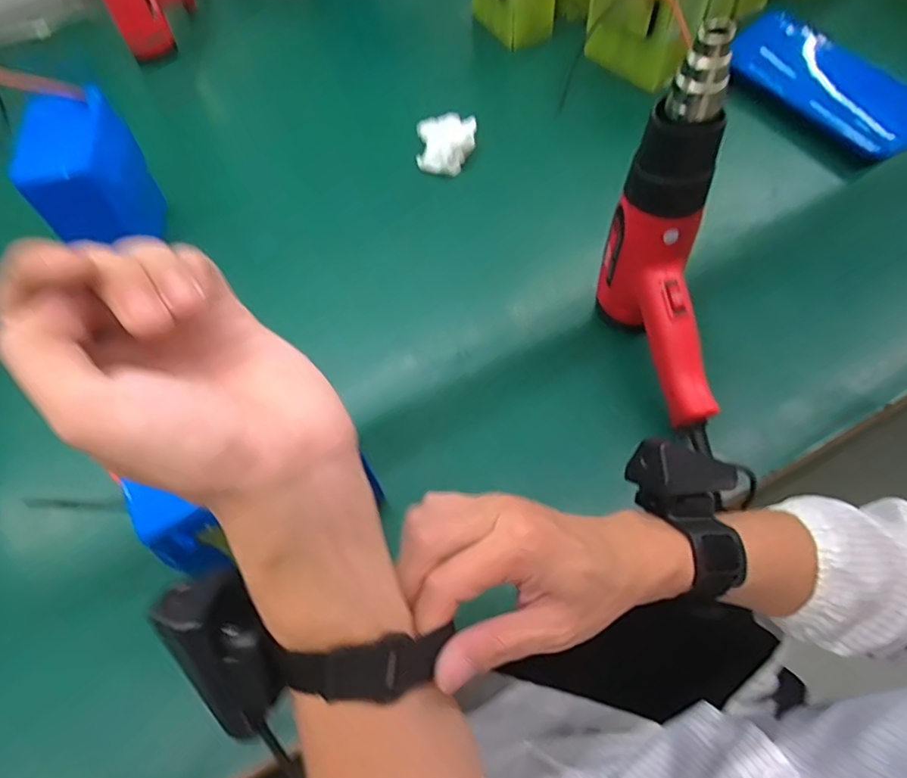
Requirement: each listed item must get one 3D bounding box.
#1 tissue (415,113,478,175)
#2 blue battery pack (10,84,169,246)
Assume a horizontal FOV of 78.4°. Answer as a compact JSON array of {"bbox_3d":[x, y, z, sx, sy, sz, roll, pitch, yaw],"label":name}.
[{"bbox_3d":[-0.011,-0.324,0.733,0.080,0.032,0.087,0,58,4],"label":"tissue"},{"bbox_3d":[-0.392,-0.224,0.624,0.073,0.159,0.145,-8,57,-2],"label":"blue battery pack"}]

